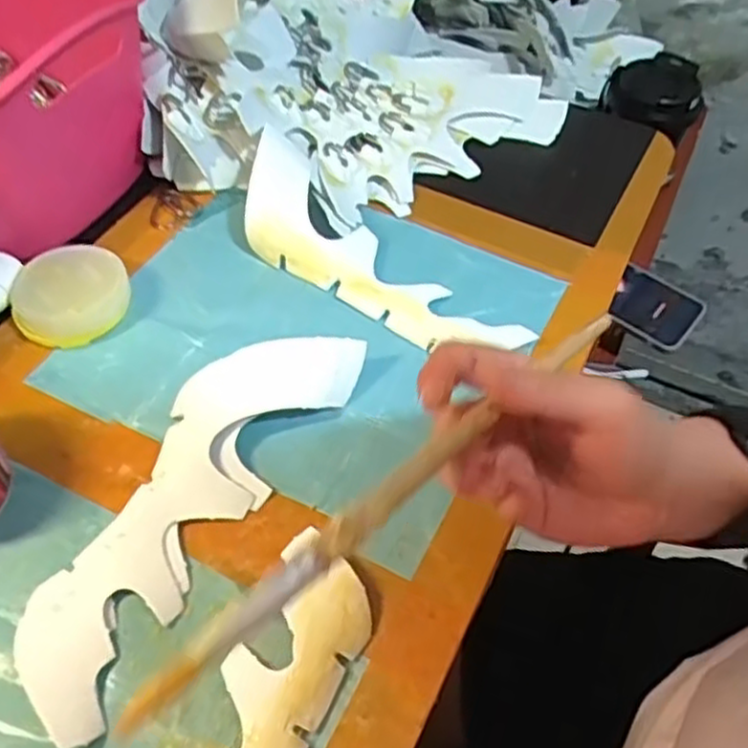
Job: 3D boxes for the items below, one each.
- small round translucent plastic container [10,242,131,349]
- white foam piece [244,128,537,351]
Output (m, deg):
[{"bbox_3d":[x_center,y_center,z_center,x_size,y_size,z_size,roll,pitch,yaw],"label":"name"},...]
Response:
[{"bbox_3d":[-0.183,-0.046,0.464,0.063,0.029,0.062,2,52,-2],"label":"small round translucent plastic container"},{"bbox_3d":[0.000,-0.075,0.506,0.217,0.035,0.074,37,58,8],"label":"white foam piece"}]

